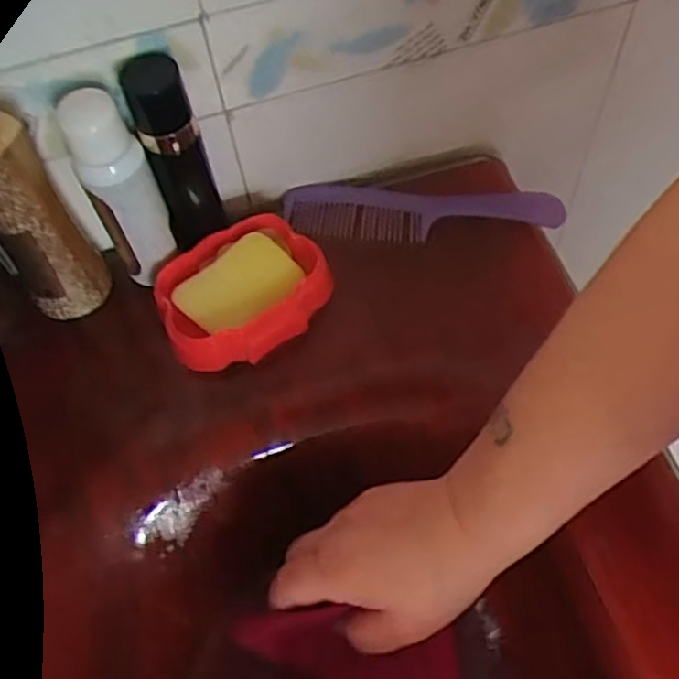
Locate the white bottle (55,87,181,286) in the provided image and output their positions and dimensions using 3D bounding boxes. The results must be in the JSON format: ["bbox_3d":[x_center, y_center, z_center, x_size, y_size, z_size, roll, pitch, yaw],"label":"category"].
[{"bbox_3d":[-0.139,-0.097,0.464,0.041,0.128,0.032,-24,62,-9],"label":"white bottle"}]

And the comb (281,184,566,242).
[{"bbox_3d":[0.061,-0.097,0.553,0.207,0.013,0.045,2,61,6],"label":"comb"}]

